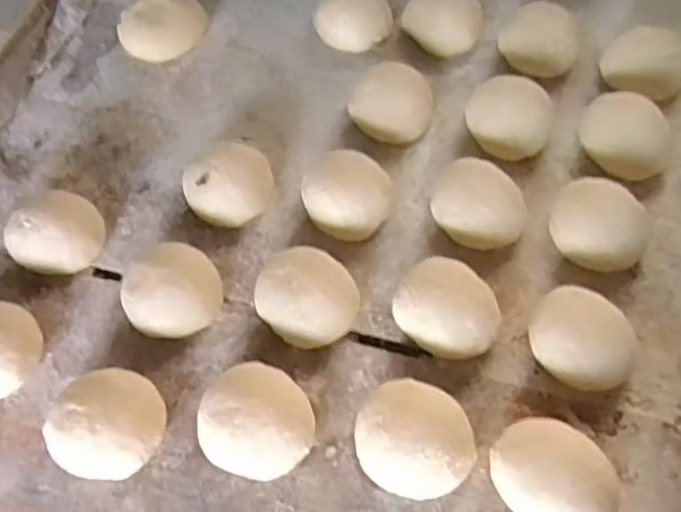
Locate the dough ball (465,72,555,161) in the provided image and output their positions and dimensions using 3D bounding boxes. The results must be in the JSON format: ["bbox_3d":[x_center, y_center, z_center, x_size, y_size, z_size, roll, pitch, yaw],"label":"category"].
[{"bbox_3d":[0.126,-0.102,0.481,0.062,0.031,0.057,-1,62,3],"label":"dough ball"}]

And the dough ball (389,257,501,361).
[{"bbox_3d":[0.068,0.036,0.409,0.054,0.033,0.066,-39,67,-16],"label":"dough ball"}]

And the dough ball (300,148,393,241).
[{"bbox_3d":[0.007,-0.041,0.450,0.054,0.044,0.053,-1,62,3],"label":"dough ball"}]

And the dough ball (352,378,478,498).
[{"bbox_3d":[0.042,0.105,0.371,0.064,0.035,0.066,-1,62,3],"label":"dough ball"}]

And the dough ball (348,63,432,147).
[{"bbox_3d":[0.038,-0.116,0.493,0.062,0.028,0.062,-1,62,3],"label":"dough ball"}]

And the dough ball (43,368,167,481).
[{"bbox_3d":[-0.137,0.100,0.382,0.057,0.040,0.062,-1,62,3],"label":"dough ball"}]

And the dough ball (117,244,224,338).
[{"bbox_3d":[-0.111,0.021,0.423,0.061,0.037,0.063,-1,62,3],"label":"dough ball"}]

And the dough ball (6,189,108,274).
[{"bbox_3d":[-0.199,-0.014,0.452,0.064,0.036,0.054,-39,67,-16],"label":"dough ball"}]

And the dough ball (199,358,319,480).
[{"bbox_3d":[-0.050,0.097,0.379,0.067,0.037,0.062,-1,62,3],"label":"dough ball"}]

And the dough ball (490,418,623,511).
[{"bbox_3d":[0.118,0.123,0.358,0.054,0.035,0.065,-37,66,-15],"label":"dough ball"}]

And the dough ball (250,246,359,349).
[{"bbox_3d":[-0.022,0.026,0.418,0.057,0.034,0.066,-42,67,-17],"label":"dough ball"}]

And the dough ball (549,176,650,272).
[{"bbox_3d":[0.174,-0.022,0.433,0.058,0.033,0.066,-35,66,-15],"label":"dough ball"}]

